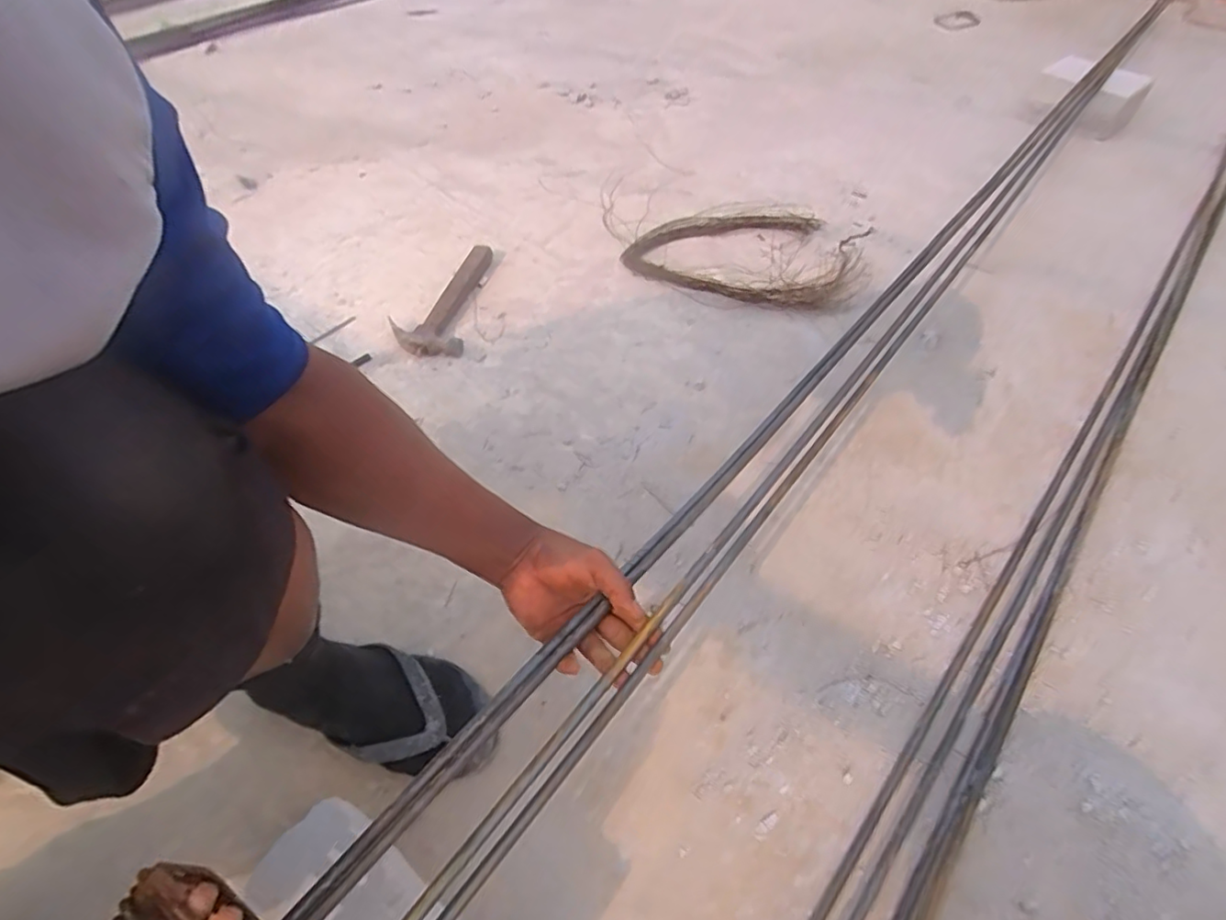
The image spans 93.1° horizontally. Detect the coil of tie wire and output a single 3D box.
[{"bbox_3d":[0.252,-0.399,1.087,0.418,0.041,0.317,19,54,14],"label":"coil of tie wire"}]

